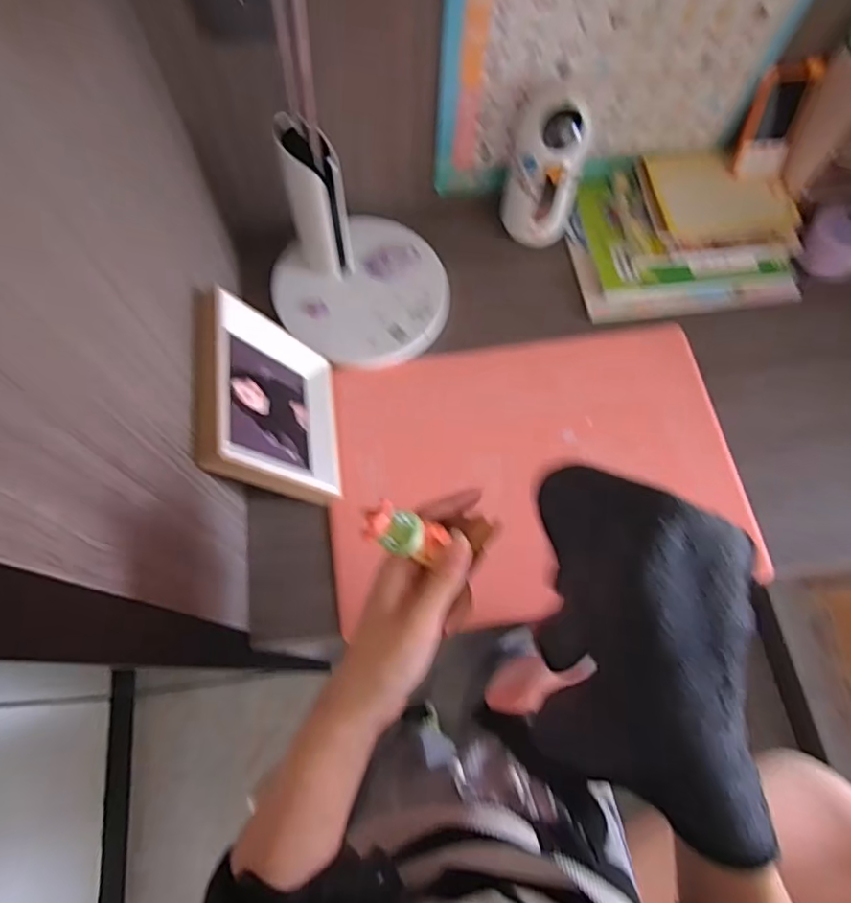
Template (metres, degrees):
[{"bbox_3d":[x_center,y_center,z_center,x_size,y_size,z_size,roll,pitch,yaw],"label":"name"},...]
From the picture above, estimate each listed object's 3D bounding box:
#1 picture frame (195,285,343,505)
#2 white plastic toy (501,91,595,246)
[{"bbox_3d":[-0.154,-0.048,0.577,0.040,0.184,0.189,-22,66,22],"label":"picture frame"},{"bbox_3d":[0.146,-0.340,0.692,0.087,0.173,0.073,15,69,5],"label":"white plastic toy"}]

